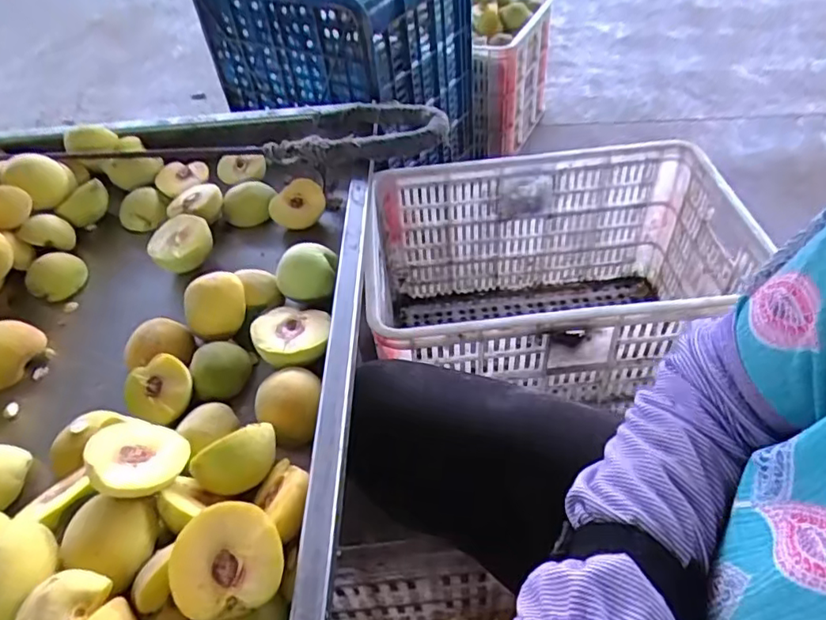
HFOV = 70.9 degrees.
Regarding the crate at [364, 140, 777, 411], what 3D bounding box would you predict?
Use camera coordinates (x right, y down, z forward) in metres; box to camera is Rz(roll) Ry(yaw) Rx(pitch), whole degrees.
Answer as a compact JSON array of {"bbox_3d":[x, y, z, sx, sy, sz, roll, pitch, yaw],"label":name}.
[{"bbox_3d":[0.201,-0.021,0.881,0.499,0.281,0.319,-6,47,2],"label":"crate"}]

